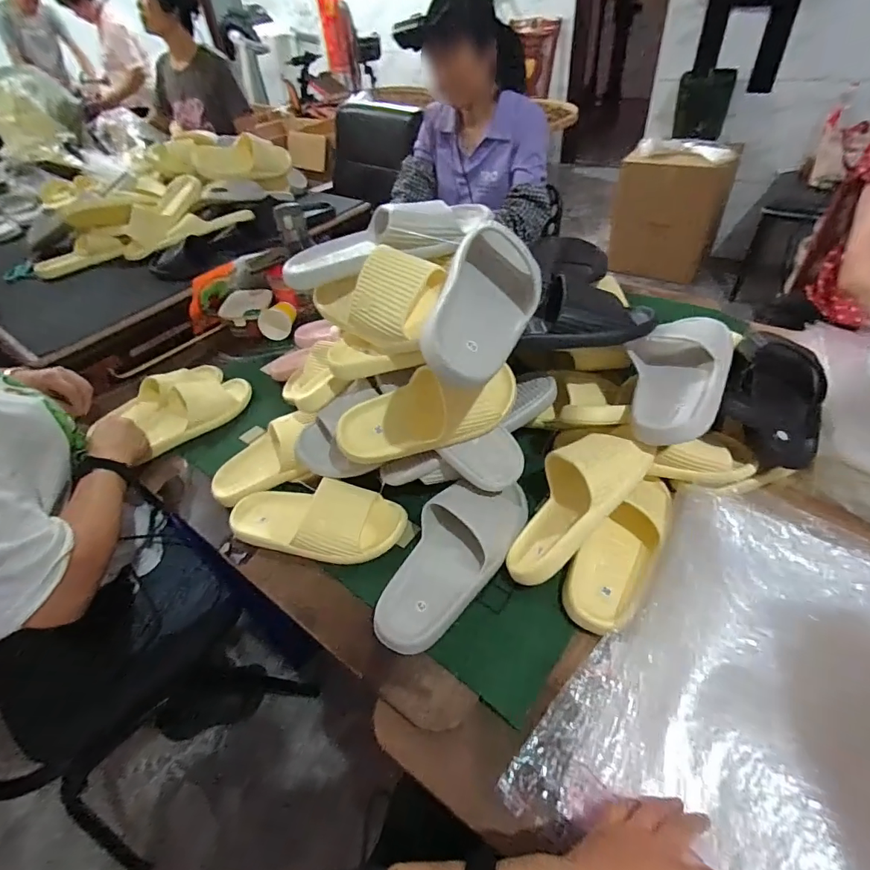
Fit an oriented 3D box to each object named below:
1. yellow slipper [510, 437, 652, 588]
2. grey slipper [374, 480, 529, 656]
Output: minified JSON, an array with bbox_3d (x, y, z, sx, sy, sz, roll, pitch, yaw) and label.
[{"bbox_3d":[0.160,0.083,0.567,0.098,0.067,0.208,37,91,35],"label":"yellow slipper"},{"bbox_3d":[0.021,0.143,0.579,0.106,0.066,0.254,26,53,29],"label":"grey slipper"}]

